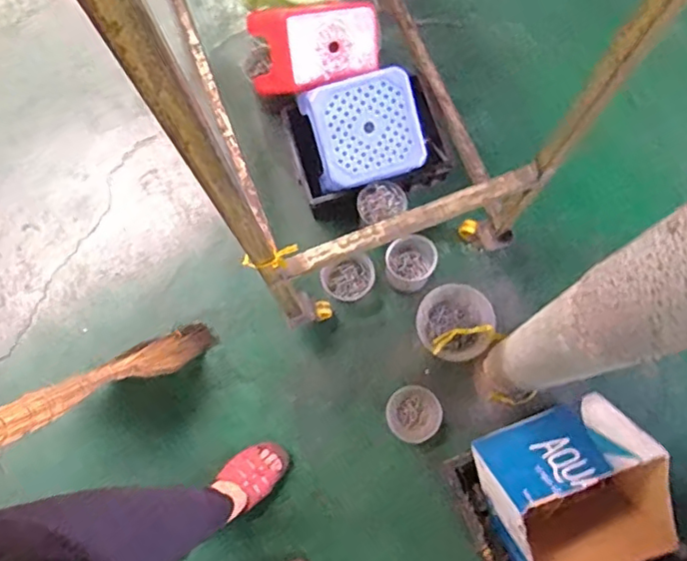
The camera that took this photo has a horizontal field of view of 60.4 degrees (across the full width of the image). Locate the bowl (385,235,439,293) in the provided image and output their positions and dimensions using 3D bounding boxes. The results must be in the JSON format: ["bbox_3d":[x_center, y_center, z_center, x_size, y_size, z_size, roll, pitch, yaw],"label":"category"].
[{"bbox_3d":[0.150,-0.040,1.294,0.110,0.085,0.100,0,76,1],"label":"bowl"}]

